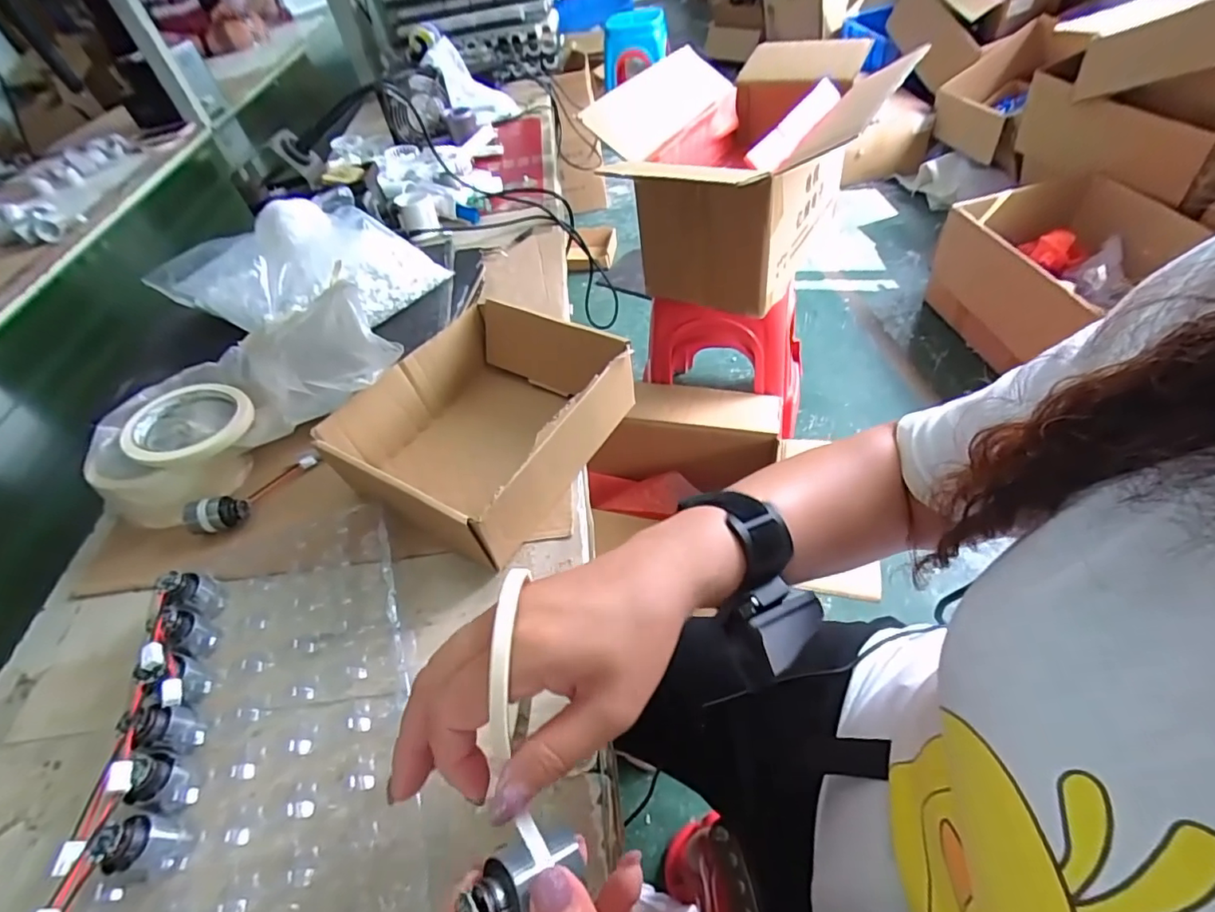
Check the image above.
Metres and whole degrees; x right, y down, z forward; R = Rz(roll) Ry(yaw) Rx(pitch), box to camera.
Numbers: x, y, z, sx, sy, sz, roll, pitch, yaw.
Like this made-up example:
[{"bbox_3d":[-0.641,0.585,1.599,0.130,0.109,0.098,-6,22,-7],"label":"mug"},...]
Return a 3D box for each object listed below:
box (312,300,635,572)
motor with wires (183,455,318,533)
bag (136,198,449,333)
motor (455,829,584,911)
[{"bbox_3d":[-0.103,-0.030,0.471,0.186,0.081,0.209,23,56,26],"label":"box"},{"bbox_3d":[-0.309,0.030,0.472,0.030,0.026,0.106,31,62,31],"label":"motor with wires"},{"bbox_3d":[-0.321,-0.185,0.549,0.254,0.093,0.138,0,50,11],"label":"bag"},{"bbox_3d":[-0.031,0.177,0.175,0.037,0.021,0.099,-3,41,4],"label":"motor"}]

